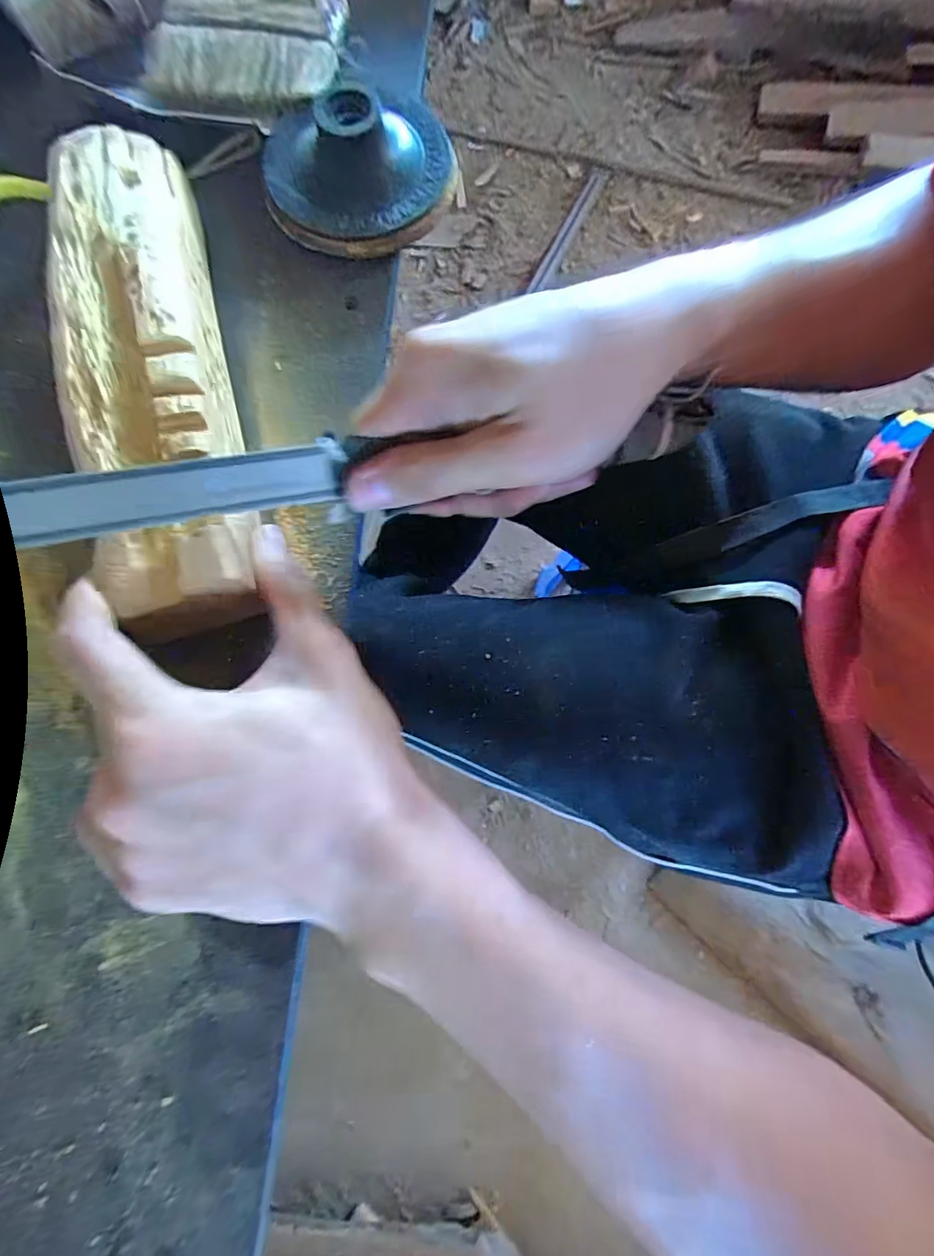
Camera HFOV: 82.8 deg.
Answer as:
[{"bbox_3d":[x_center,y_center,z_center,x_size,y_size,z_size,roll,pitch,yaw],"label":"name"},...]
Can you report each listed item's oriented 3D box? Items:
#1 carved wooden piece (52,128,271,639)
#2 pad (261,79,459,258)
[{"bbox_3d":[-0.123,-0.098,0.208,0.053,0.034,0.214,-15,77,-2],"label":"carved wooden piece"},{"bbox_3d":[-0.051,-0.217,0.242,0.087,0.027,0.081,-3,79,0],"label":"pad"}]

